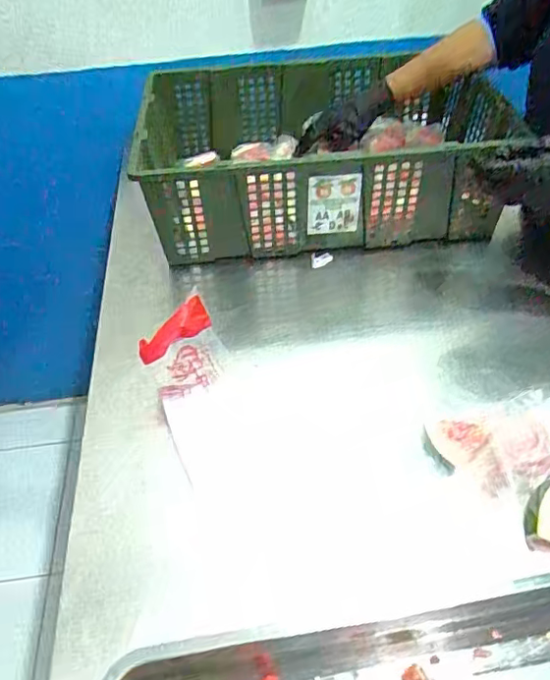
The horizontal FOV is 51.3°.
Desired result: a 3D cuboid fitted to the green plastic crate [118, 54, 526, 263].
[{"bbox_3d":[0.071,-0.310,0.947,0.555,0.172,0.372,-4,44,0],"label":"green plastic crate"}]

